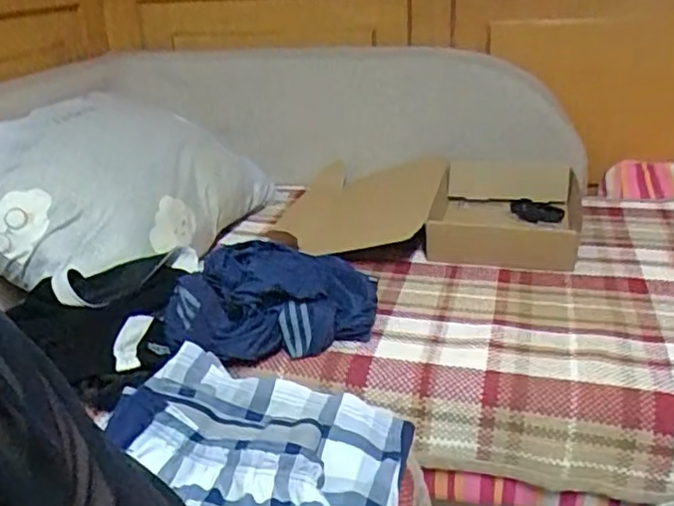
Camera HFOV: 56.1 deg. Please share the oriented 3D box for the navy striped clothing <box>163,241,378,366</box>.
[{"bbox_3d":[-0.101,0.063,0.979,0.311,0.108,0.190,-5,24,-5],"label":"navy striped clothing"}]

